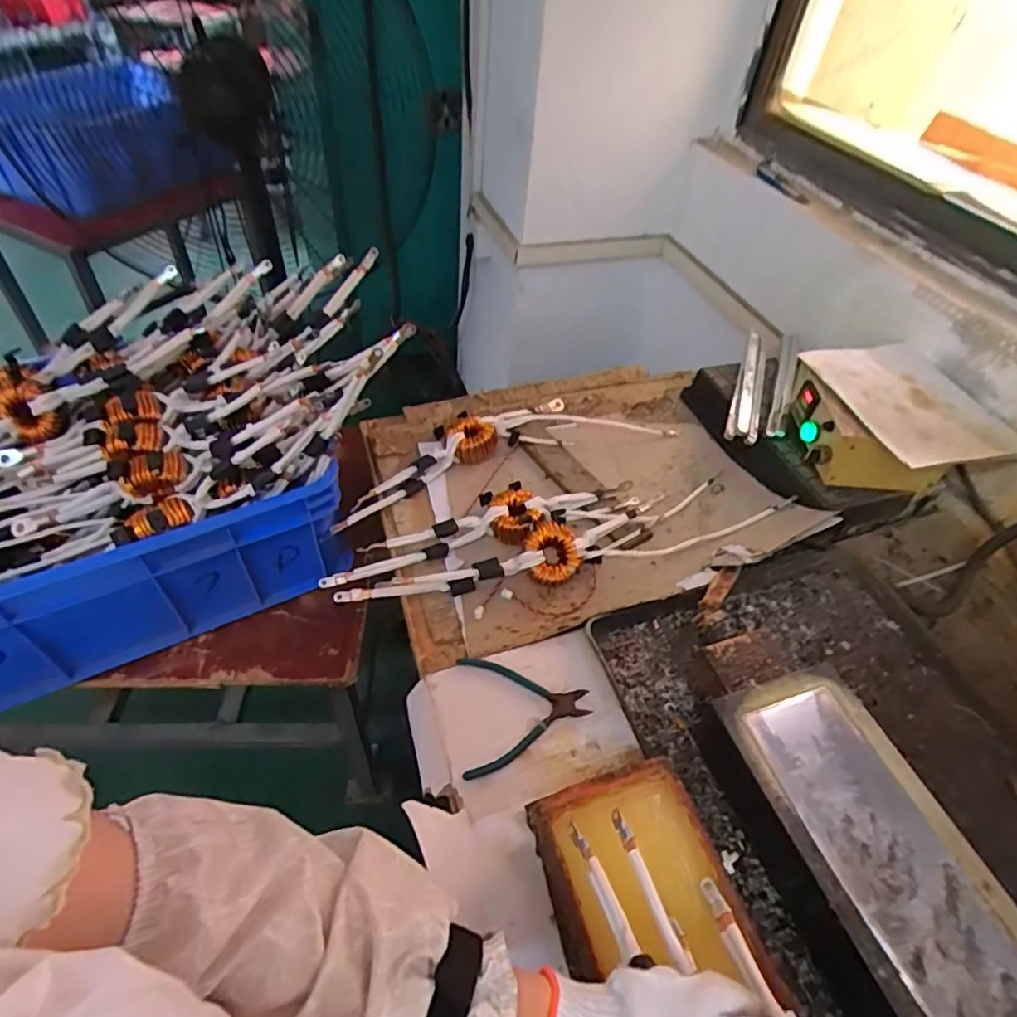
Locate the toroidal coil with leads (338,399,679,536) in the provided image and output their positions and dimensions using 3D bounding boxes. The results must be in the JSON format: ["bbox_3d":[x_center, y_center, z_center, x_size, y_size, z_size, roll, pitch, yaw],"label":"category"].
[{"bbox_3d":[-0.010,-0.110,0.911,0.553,0.044,0.146,-17,51,-20],"label":"toroidal coil with leads"}]

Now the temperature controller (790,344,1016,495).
[{"bbox_3d":[0.532,-0.122,0.839,0.224,0.096,0.251,-6,48,-11],"label":"temperature controller"}]

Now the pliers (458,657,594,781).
[{"bbox_3d":[0.019,0.214,0.615,0.133,0.008,0.124,0,47,-5],"label":"pliers"}]

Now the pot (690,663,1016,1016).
[{"bbox_3d":[0.299,0.315,0.494,0.164,0.093,0.342,-13,50,-16],"label":"pot"}]

